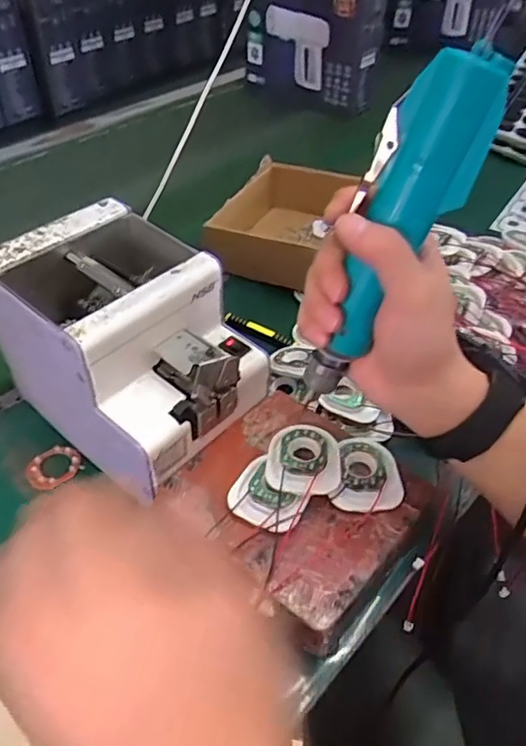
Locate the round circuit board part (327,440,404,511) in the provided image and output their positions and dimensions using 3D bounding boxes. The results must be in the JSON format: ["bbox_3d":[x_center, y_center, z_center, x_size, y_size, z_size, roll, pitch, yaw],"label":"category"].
[{"bbox_3d":[0.071,0.069,0.393,0.046,0.010,0.057,6,46,4],"label":"round circuit board part"}]

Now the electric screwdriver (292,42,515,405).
[{"bbox_3d":[0.063,-0.064,0.304,0.035,0.197,0.033,-7,41,-42],"label":"electric screwdriver"}]

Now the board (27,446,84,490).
[{"bbox_3d":[-0.164,0.072,0.449,0.040,0.004,0.033,-20,49,-20],"label":"board"}]

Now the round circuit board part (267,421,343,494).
[{"bbox_3d":[0.028,0.057,0.391,0.049,0.008,0.056,5,46,3],"label":"round circuit board part"}]

